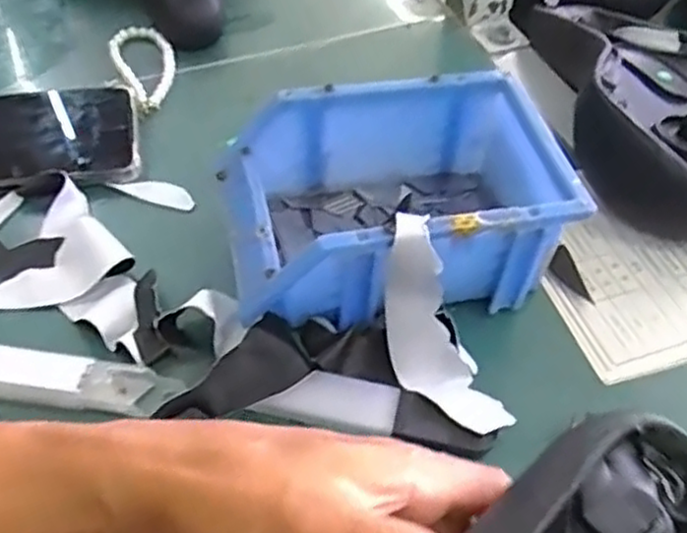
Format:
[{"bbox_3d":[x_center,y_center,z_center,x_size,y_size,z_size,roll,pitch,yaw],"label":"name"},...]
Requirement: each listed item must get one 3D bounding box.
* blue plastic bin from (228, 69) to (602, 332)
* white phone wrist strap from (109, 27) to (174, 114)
[{"bbox_3d":[0.025,-0.034,0.405,0.170,0.075,0.117,-8,52,-10],"label":"blue plastic bin"},{"bbox_3d":[-0.143,-0.146,0.531,0.043,0.008,0.090,-13,53,-15],"label":"white phone wrist strap"}]

